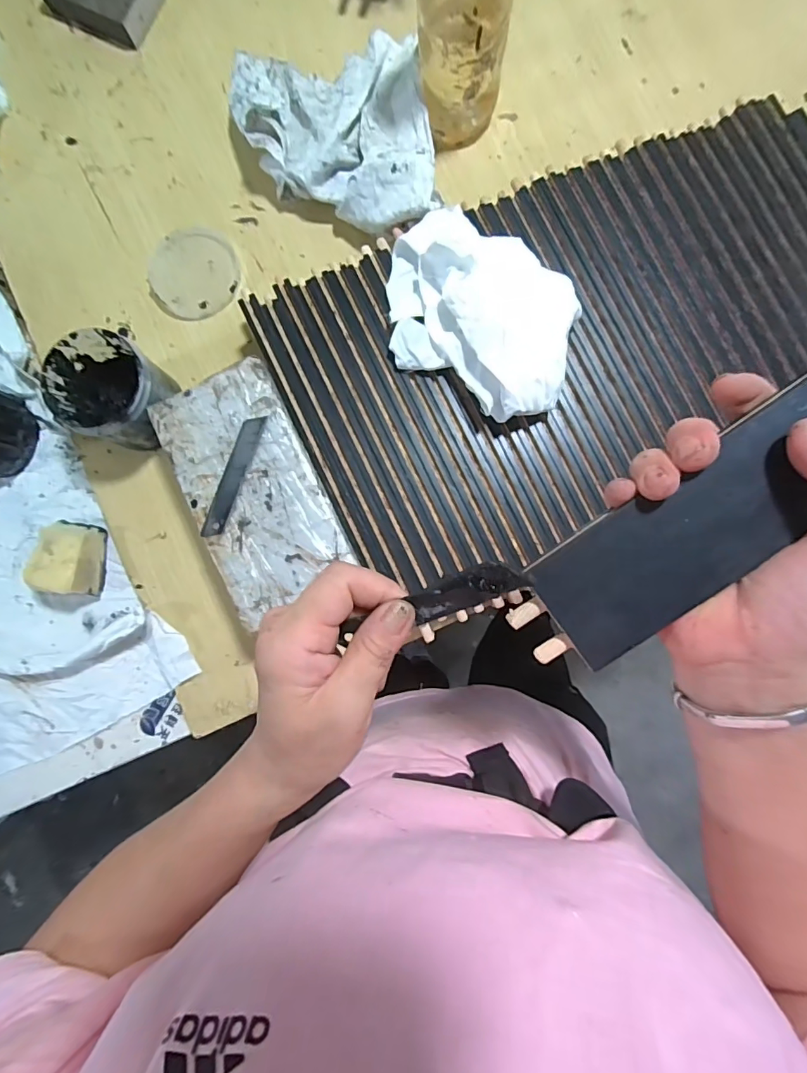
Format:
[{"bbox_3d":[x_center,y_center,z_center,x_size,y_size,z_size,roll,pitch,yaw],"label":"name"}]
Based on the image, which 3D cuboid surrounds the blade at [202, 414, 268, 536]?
[{"bbox_3d":[-0.132,-0.047,0.368,0.018,0.004,0.099,20,88,3],"label":"blade"}]

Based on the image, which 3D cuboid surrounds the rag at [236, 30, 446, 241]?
[{"bbox_3d":[-0.063,-0.354,0.418,0.166,0.067,0.199,-6,87,2],"label":"rag"}]

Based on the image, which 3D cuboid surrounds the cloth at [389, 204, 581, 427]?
[{"bbox_3d":[0.055,-0.168,0.360,0.164,0.046,0.119,32,89,3],"label":"cloth"}]

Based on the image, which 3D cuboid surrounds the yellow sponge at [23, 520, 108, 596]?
[{"bbox_3d":[-0.304,0.019,0.427,0.053,0.039,0.066,3,87,2],"label":"yellow sponge"}]

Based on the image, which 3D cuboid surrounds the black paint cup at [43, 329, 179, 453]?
[{"bbox_3d":[-0.240,-0.120,0.406,0.082,0.074,0.078,0,87,2],"label":"black paint cup"}]

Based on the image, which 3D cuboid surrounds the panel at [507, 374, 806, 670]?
[{"bbox_3d":[0.177,-0.040,0.199,0.293,0.011,0.055,-37,87,7],"label":"panel"}]

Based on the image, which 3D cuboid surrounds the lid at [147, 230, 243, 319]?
[{"bbox_3d":[-0.194,-0.246,0.443,0.080,0.012,0.083,0,87,2],"label":"lid"}]

